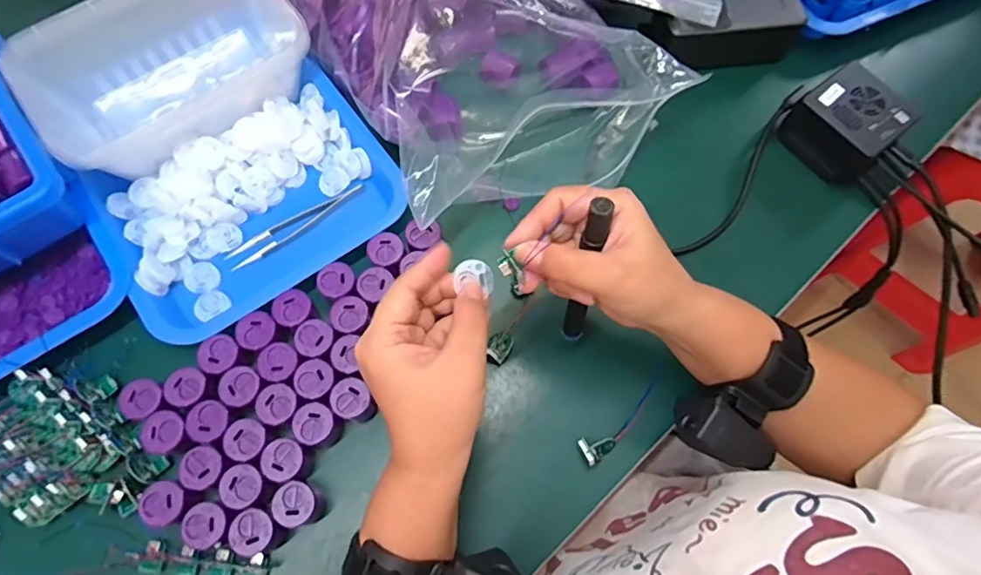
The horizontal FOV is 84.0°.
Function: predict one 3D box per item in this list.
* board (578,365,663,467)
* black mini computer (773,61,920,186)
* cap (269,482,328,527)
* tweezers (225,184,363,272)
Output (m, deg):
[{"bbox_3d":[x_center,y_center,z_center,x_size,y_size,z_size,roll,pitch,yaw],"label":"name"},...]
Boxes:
[{"bbox_3d":[0.101,0.096,0.405,0.088,0.013,0.020,-38,76,-14],"label":"board"},{"bbox_3d":[0.313,-0.141,0.484,0.071,0.061,0.079,-35,75,-13],"label":"black mini computer"},{"bbox_3d":[-0.130,0.148,0.373,0.027,0.035,0.026,1,70,-2],"label":"cap"},{"bbox_3d":[-0.160,-0.052,0.454,0.121,0.004,0.020,-32,74,-13],"label":"tweezers"}]

